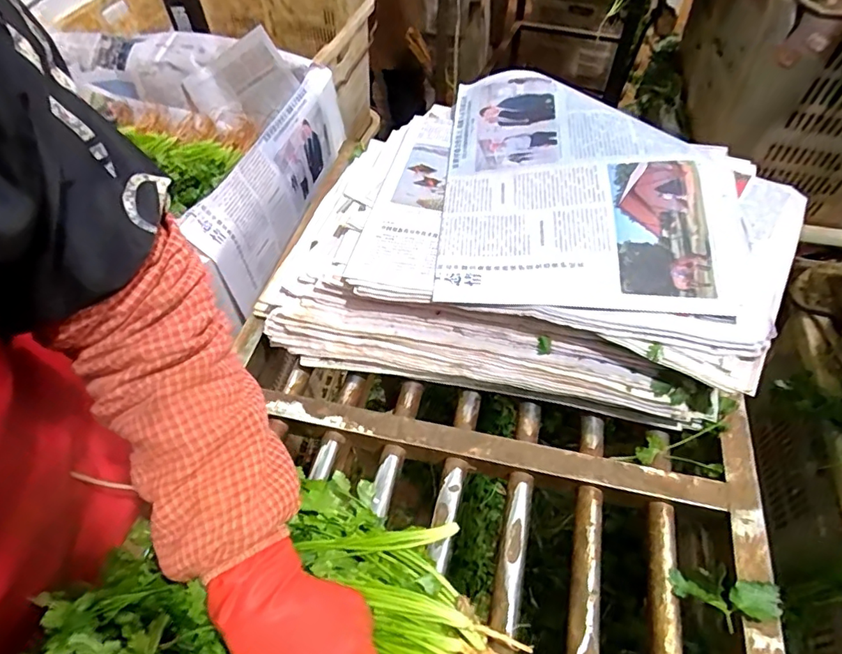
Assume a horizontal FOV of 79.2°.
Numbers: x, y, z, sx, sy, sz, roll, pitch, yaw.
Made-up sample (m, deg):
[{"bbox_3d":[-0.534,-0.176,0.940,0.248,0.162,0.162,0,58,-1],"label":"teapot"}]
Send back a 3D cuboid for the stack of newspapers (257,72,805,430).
[{"bbox_3d":[0.112,-0.113,0.536,0.489,0.115,0.381,13,54,12],"label":"stack of newspapers"}]

